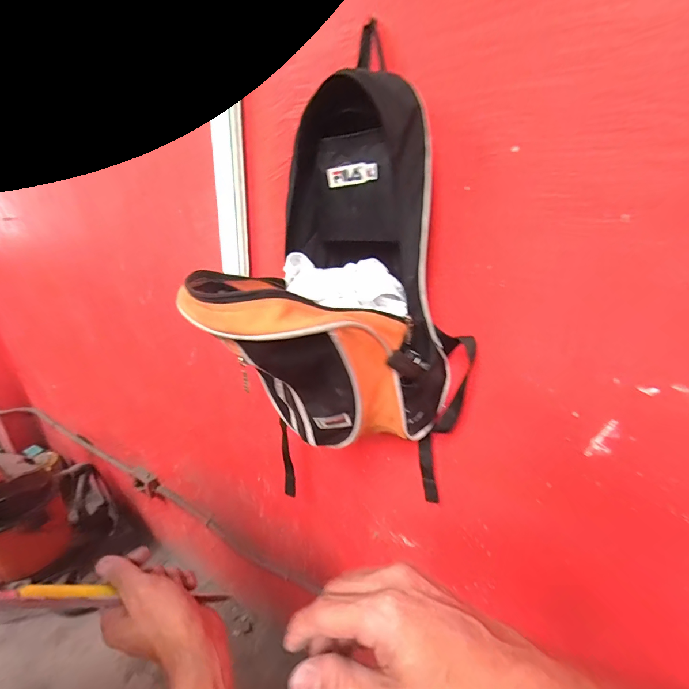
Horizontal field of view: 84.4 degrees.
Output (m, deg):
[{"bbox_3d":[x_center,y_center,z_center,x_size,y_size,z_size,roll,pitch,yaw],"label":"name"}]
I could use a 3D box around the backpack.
[{"bbox_3d":[0.016,-0.060,0.415,0.249,0.411,0.285,5,24,15],"label":"backpack"}]

